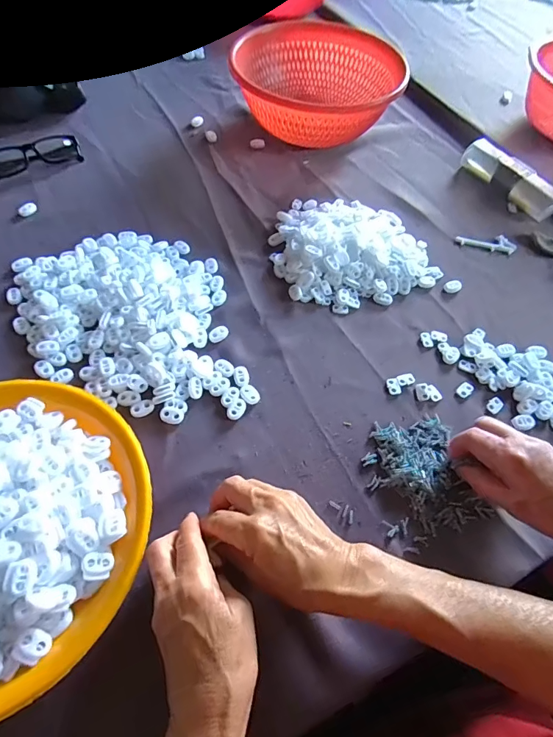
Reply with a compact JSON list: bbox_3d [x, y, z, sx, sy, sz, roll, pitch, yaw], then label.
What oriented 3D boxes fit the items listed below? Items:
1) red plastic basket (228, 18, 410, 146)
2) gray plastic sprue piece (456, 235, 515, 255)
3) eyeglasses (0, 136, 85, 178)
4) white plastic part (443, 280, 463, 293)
[{"bbox_3d":[0.071,-0.444,0.652,0.239,0.091,0.265,18,59,7],"label":"red plastic basket"},{"bbox_3d":[0.282,-0.172,0.554,0.076,0.007,0.029,14,59,5],"label":"gray plastic sprue piece"},{"bbox_3d":[-0.340,-0.294,0.571,0.131,0.029,0.036,-26,64,-18],"label":"eyeglasses"},{"bbox_3d":[0.217,-0.101,0.505,0.022,0.010,0.011,-13,60,-11],"label":"white plastic part"}]

